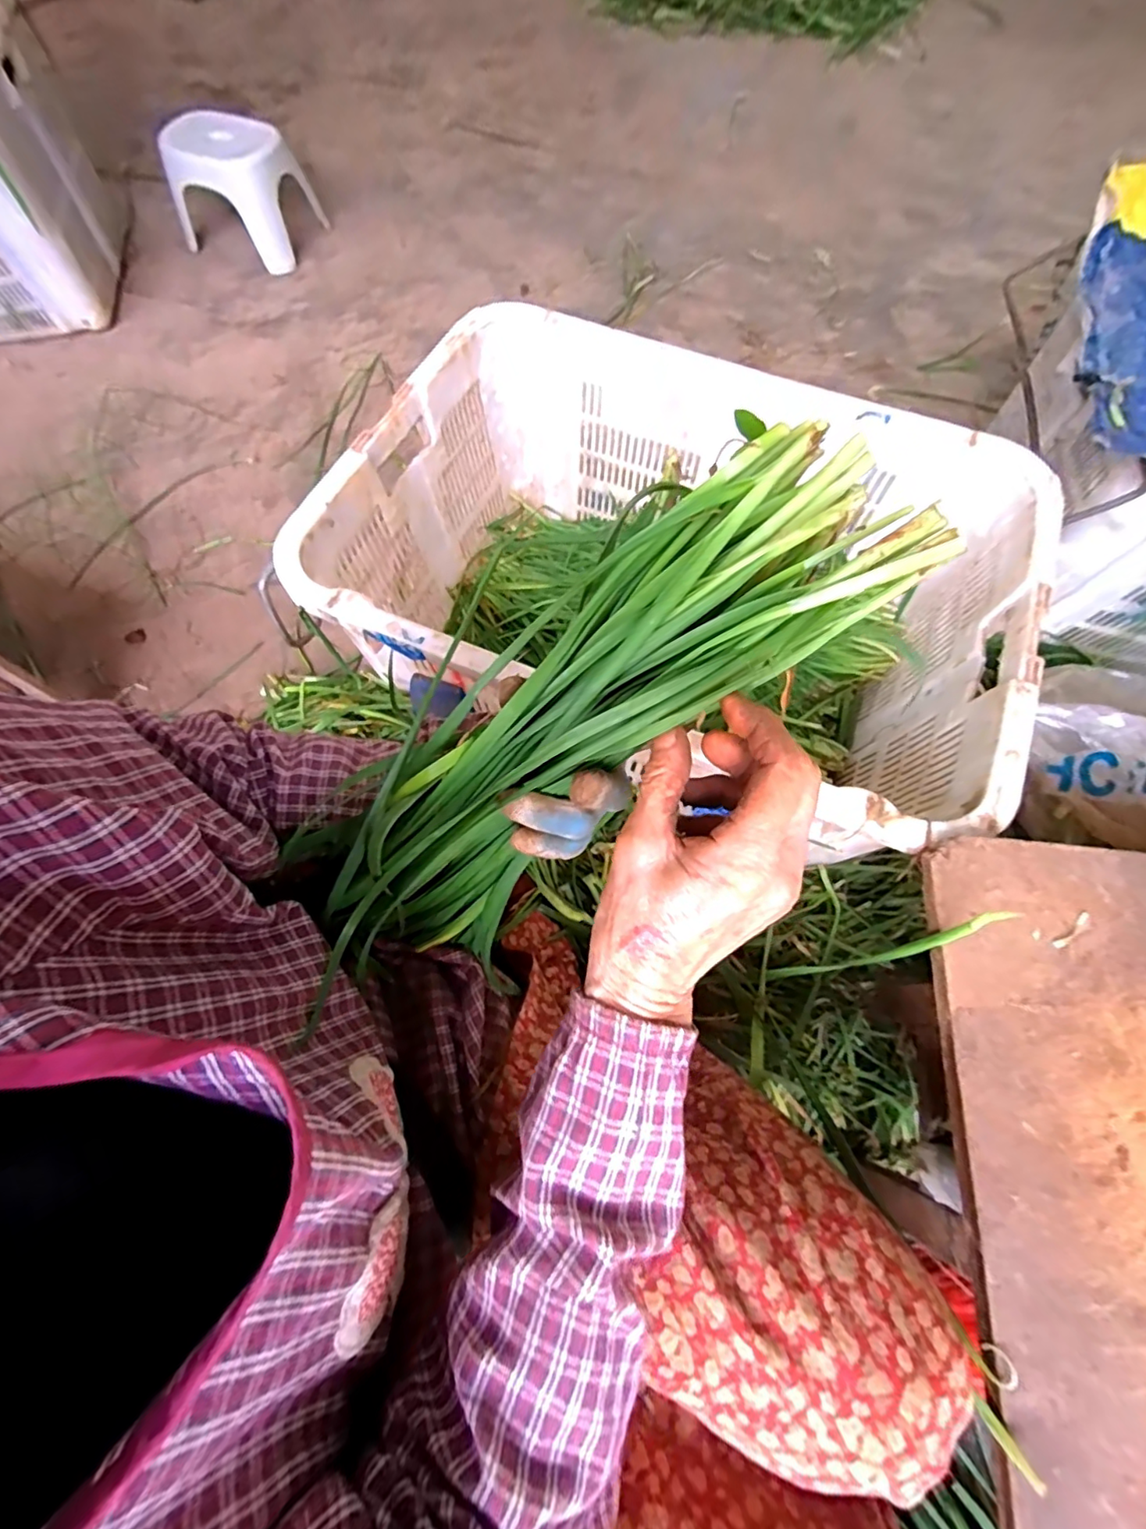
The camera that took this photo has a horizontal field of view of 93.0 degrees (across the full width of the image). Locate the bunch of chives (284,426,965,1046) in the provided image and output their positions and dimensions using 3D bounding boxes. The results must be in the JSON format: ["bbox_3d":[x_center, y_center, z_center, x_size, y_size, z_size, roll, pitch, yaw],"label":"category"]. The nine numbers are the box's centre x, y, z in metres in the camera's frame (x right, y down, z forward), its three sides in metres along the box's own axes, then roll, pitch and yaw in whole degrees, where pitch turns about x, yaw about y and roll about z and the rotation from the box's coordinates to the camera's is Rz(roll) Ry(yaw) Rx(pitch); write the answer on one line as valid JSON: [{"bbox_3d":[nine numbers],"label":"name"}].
[{"bbox_3d":[-0.004,-0.011,0.291,0.364,0.081,0.100,-41,68,17],"label":"bunch of chives"}]

